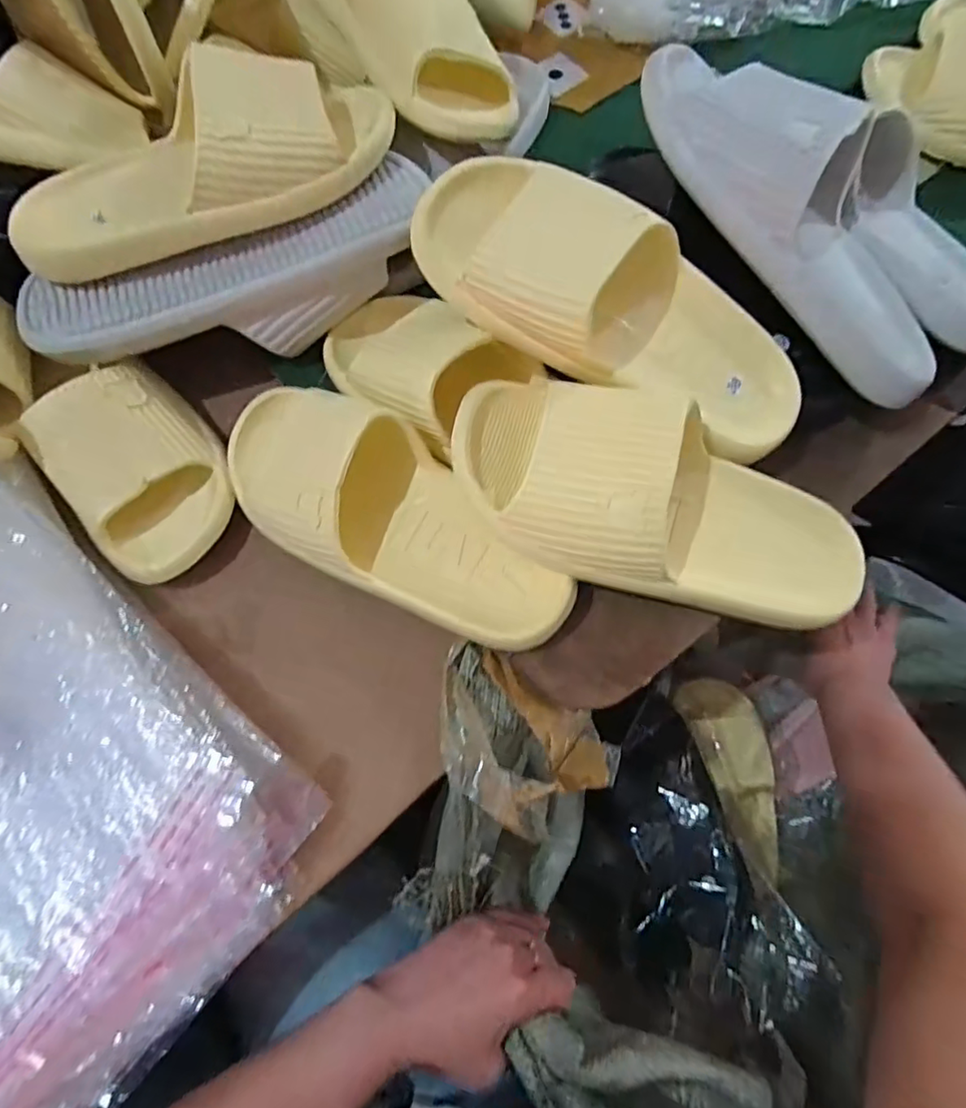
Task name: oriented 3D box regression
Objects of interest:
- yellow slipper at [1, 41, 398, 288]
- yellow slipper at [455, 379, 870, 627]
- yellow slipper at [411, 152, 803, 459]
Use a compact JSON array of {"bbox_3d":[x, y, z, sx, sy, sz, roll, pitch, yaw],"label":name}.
[{"bbox_3d":[-0.176,-0.243,0.353,0.244,0.067,0.085,-17,73,-4],"label":"yellow slipper"},{"bbox_3d":[0.106,-0.023,0.321,0.254,0.058,0.110,20,74,-8],"label":"yellow slipper"},{"bbox_3d":[0.081,-0.142,0.335,0.253,0.073,0.096,24,74,-13],"label":"yellow slipper"}]

